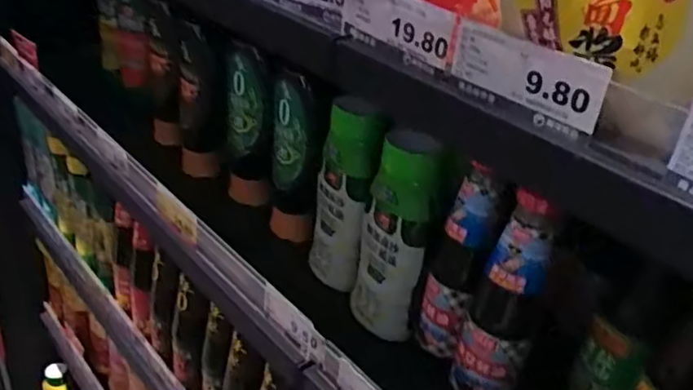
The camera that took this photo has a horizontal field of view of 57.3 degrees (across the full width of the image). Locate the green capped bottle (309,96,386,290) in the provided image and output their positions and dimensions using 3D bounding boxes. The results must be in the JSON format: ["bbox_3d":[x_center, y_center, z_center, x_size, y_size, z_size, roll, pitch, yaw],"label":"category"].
[{"bbox_3d":[-0.003,0.004,0.623,0.056,0.189,0.069,6,31,-3],"label":"green capped bottle"}]

